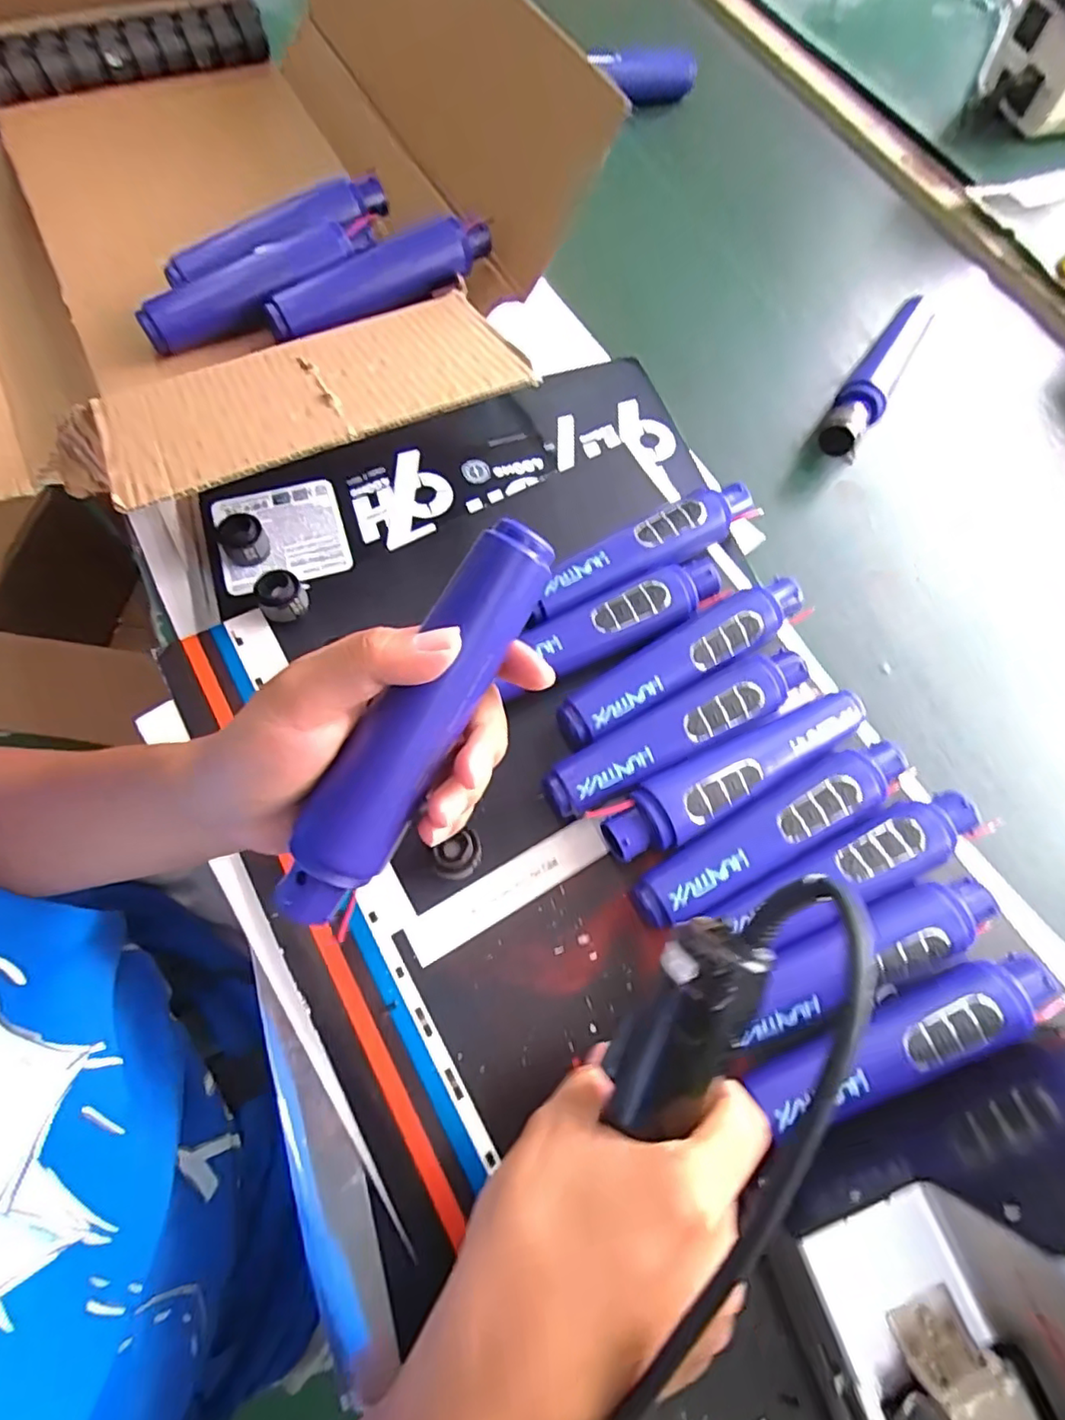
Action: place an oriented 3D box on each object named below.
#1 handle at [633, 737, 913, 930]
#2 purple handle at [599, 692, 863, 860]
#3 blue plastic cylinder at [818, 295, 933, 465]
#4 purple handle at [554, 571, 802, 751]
[{"bbox_3d":[0.136,0.068,0.344,0.175,0.042,0.035,-25,72,-12],"label":"handle"},{"bbox_3d":[0.120,0.040,0.357,0.173,0.042,0.036,-24,72,-12],"label":"purple handle"},{"bbox_3d":[0.283,-0.272,0.500,0.035,0.039,0.186,32,70,9],"label":"blue plastic cylinder"},{"bbox_3d":[0.094,-0.029,0.382,0.176,0.045,0.041,-30,73,-14],"label":"purple handle"}]

